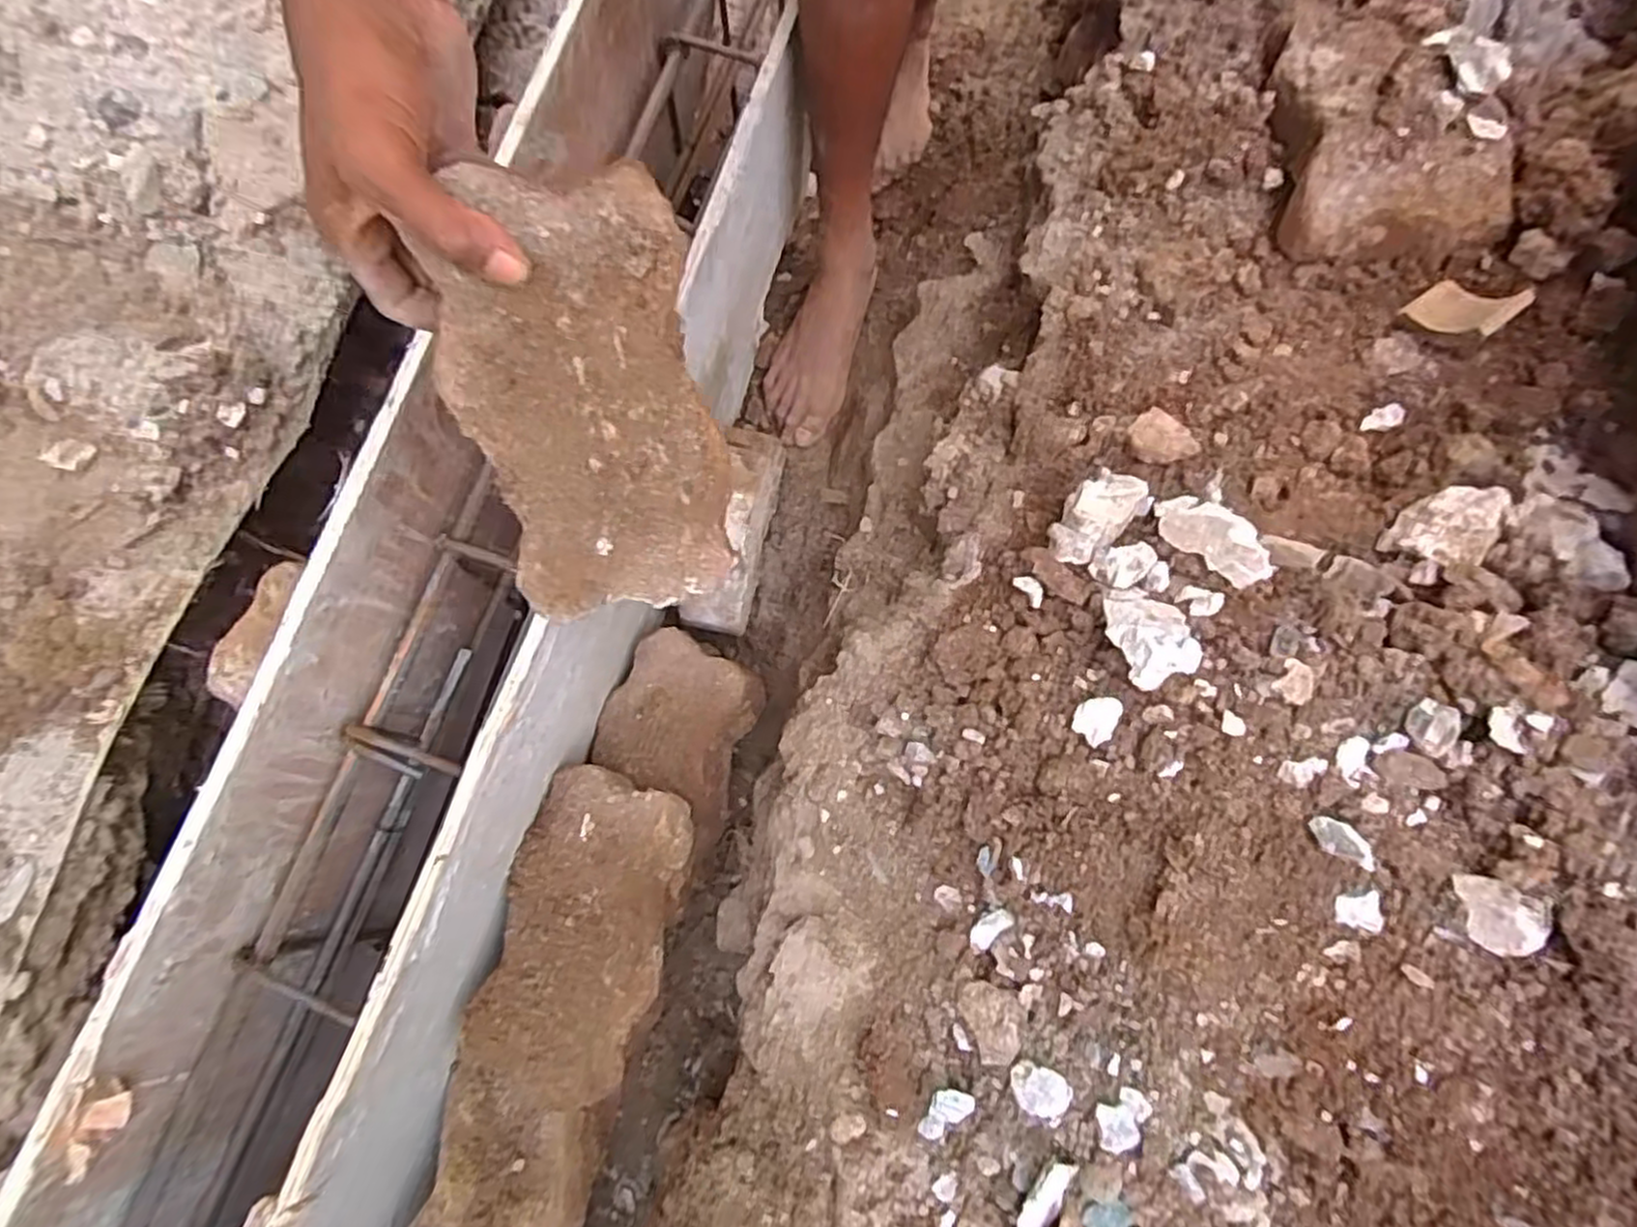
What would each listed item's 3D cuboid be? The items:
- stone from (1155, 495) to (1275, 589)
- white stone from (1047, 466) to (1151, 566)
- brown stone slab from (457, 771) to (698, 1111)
[{"bbox_3d":[0.231,-0.046,0.457,0.034,0.026,0.072,-37,59,-8],"label":"stone"},{"bbox_3d":[0.166,-0.059,0.467,0.035,0.033,0.051,40,80,7],"label":"white stone"},{"bbox_3d":[-0.170,0.223,0.552,0.122,0.063,0.215,10,78,1],"label":"brown stone slab"}]

